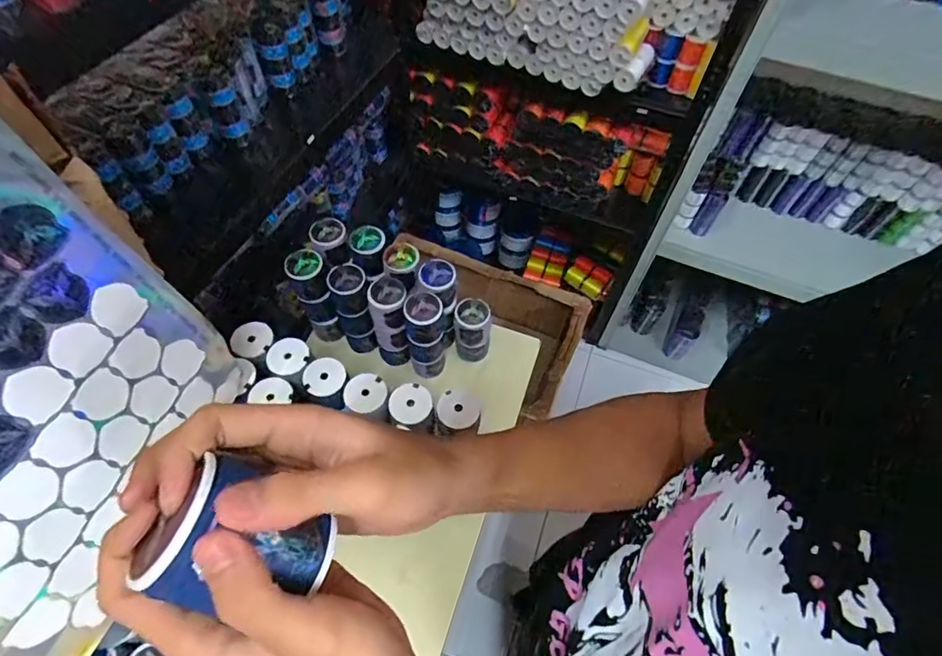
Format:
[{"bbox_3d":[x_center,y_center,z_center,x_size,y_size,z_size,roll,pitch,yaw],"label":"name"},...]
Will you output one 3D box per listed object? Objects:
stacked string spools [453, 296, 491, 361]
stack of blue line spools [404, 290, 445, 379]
[{"bbox_3d":[0.001,0.009,0.831,0.058,0.125,0.051,4,58,0],"label":"stacked string spools"},{"bbox_3d":[-0.071,0.018,0.790,0.053,0.183,0.051,-4,58,-5],"label":"stack of blue line spools"}]

